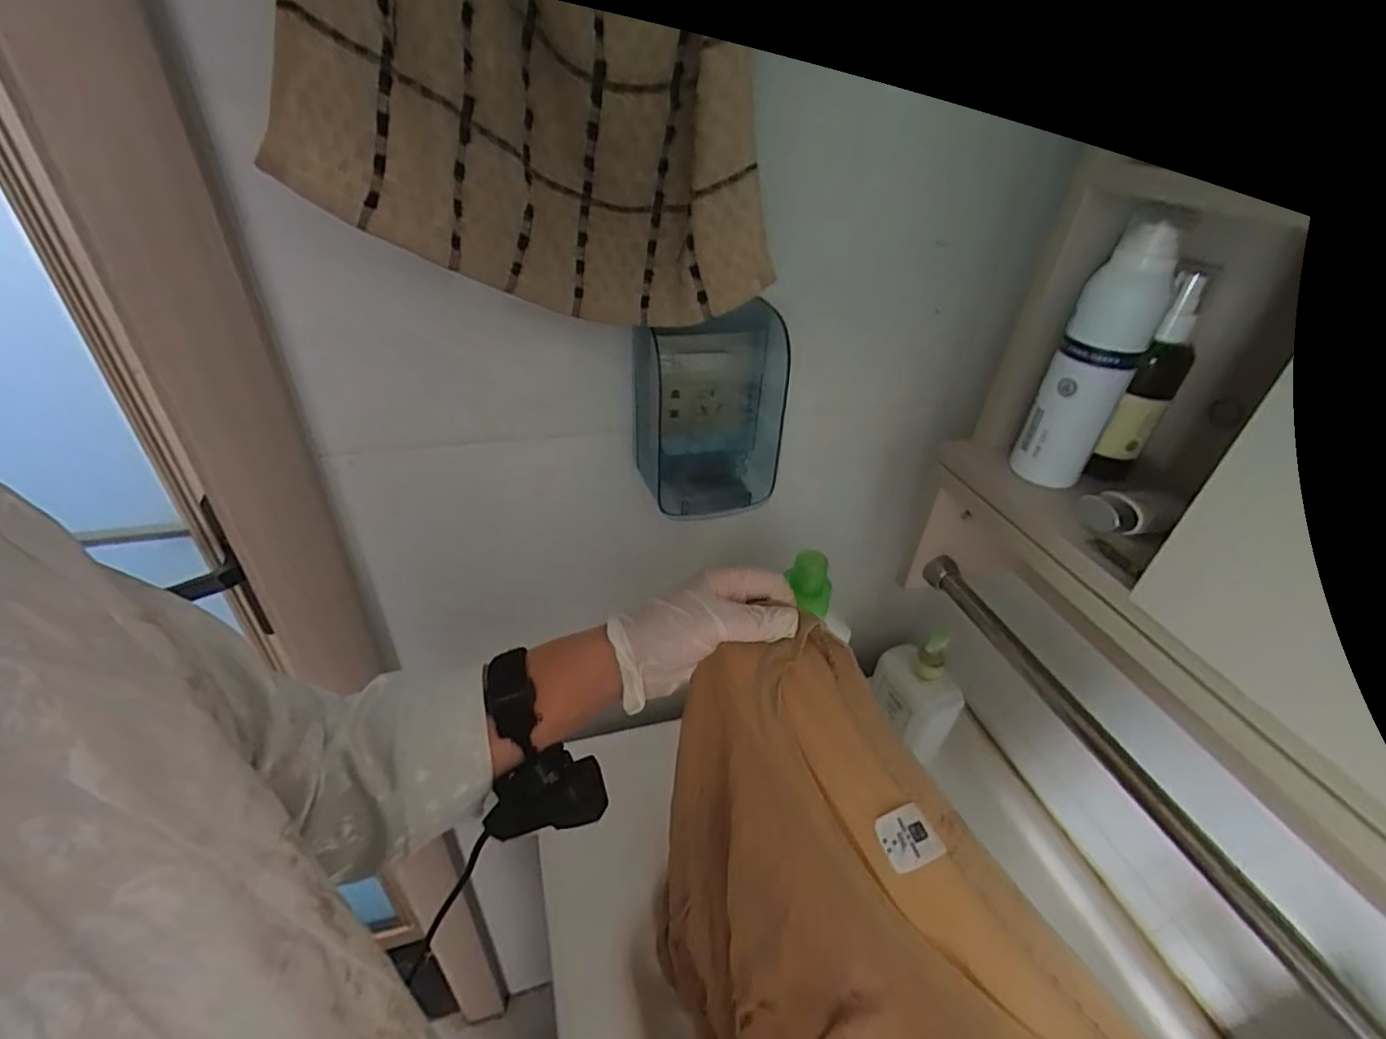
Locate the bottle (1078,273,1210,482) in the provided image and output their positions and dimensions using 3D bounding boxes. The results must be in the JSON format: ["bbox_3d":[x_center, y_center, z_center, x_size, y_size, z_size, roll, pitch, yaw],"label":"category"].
[{"bbox_3d":[0.308,-0.088,0.404,0.029,0.137,0.041,32,45,31],"label":"bottle"}]

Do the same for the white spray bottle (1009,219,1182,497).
[{"bbox_3d":[0.260,-0.098,0.393,0.042,0.167,0.043,-26,47,-34],"label":"white spray bottle"}]

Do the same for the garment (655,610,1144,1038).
[{"bbox_3d":[0.066,0.304,0.394,0.116,0.423,0.273,-5,39,-13],"label":"garment"}]

